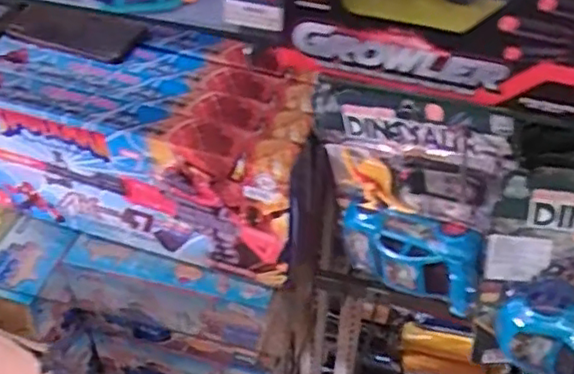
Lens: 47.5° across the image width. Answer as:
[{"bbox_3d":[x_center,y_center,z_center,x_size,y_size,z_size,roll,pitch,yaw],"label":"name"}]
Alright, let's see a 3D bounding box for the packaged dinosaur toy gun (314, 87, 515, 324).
[{"bbox_3d":[0.104,0.002,0.616,0.208,0.212,0.047,17,26,39],"label":"packaged dinosaur toy gun"}]

